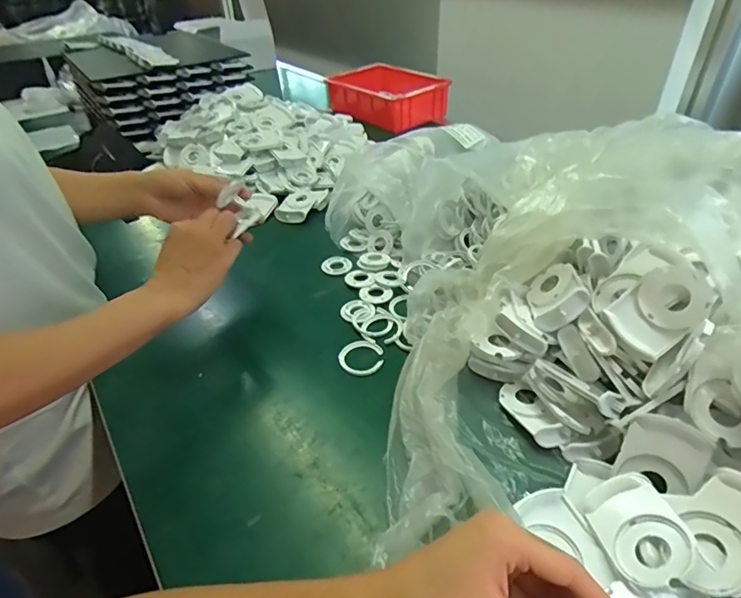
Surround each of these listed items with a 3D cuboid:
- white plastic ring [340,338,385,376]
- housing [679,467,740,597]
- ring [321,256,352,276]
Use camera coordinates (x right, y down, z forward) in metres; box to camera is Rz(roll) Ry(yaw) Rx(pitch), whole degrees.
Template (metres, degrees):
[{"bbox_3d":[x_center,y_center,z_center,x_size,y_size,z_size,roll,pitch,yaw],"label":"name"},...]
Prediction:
[{"bbox_3d":[-0.011,0.067,0.552,0.050,0.005,0.057,-4,37,-1],"label":"white plastic ring"},{"bbox_3d":[0.246,0.161,0.326,0.080,0.009,0.054,-49,28,9],"label":"housing"},{"bbox_3d":[-0.050,-0.050,0.702,0.042,0.004,0.045,-2,37,1],"label":"ring"}]

